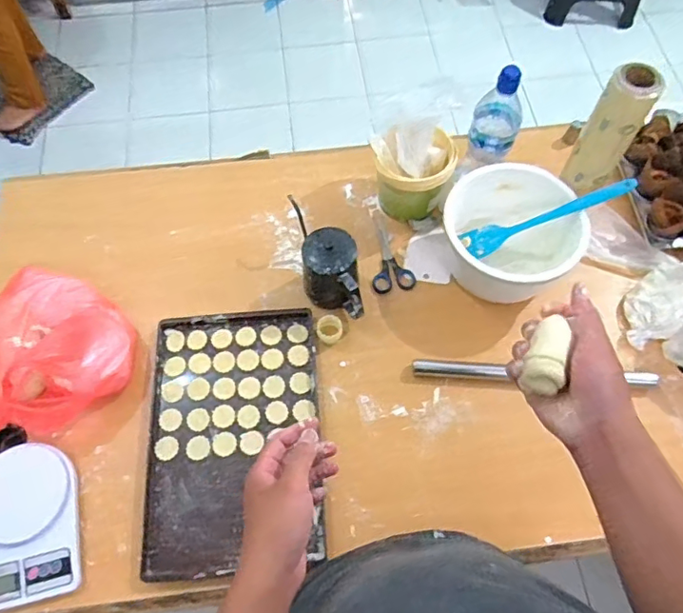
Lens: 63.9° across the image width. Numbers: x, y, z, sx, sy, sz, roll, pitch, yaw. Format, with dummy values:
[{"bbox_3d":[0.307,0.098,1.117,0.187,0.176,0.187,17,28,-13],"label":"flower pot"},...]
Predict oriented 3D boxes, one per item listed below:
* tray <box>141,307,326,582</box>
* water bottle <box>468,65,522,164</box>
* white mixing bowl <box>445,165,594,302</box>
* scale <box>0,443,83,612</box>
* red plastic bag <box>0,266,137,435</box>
[{"bbox_3d":[-0.153,0.176,0.788,0.237,0.014,0.367,-5,64,-2],"label":"tray"},{"bbox_3d":[0.242,-0.287,0.858,0.075,0.180,0.062,20,66,10],"label":"water bottle"},{"bbox_3d":[0.254,-0.098,0.845,0.202,0.143,0.173,11,65,5],"label":"white mixing bowl"},{"bbox_3d":[-0.416,0.282,0.715,0.136,0.029,0.193,-11,65,-5],"label":"scale"},{"bbox_3d":[-0.440,0.040,0.780,0.243,0.126,0.249,-16,65,-7],"label":"red plastic bag"}]

